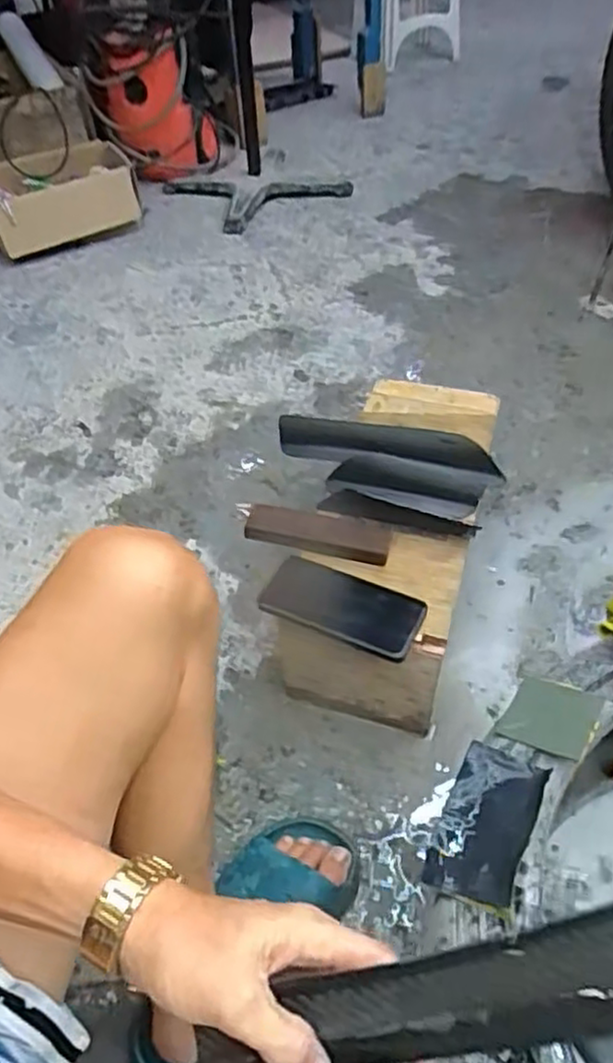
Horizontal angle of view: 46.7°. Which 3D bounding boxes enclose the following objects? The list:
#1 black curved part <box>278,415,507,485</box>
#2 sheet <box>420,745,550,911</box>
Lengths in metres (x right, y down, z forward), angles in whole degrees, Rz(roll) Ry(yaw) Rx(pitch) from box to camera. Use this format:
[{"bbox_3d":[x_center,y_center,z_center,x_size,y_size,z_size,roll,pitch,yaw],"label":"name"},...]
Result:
[{"bbox_3d":[0.097,-0.104,0.894,0.284,0.043,0.055,11,49,14],"label":"black curved part"},{"bbox_3d":[0.137,0.223,0.543,0.065,0.005,0.111,13,60,31],"label":"sheet"}]

